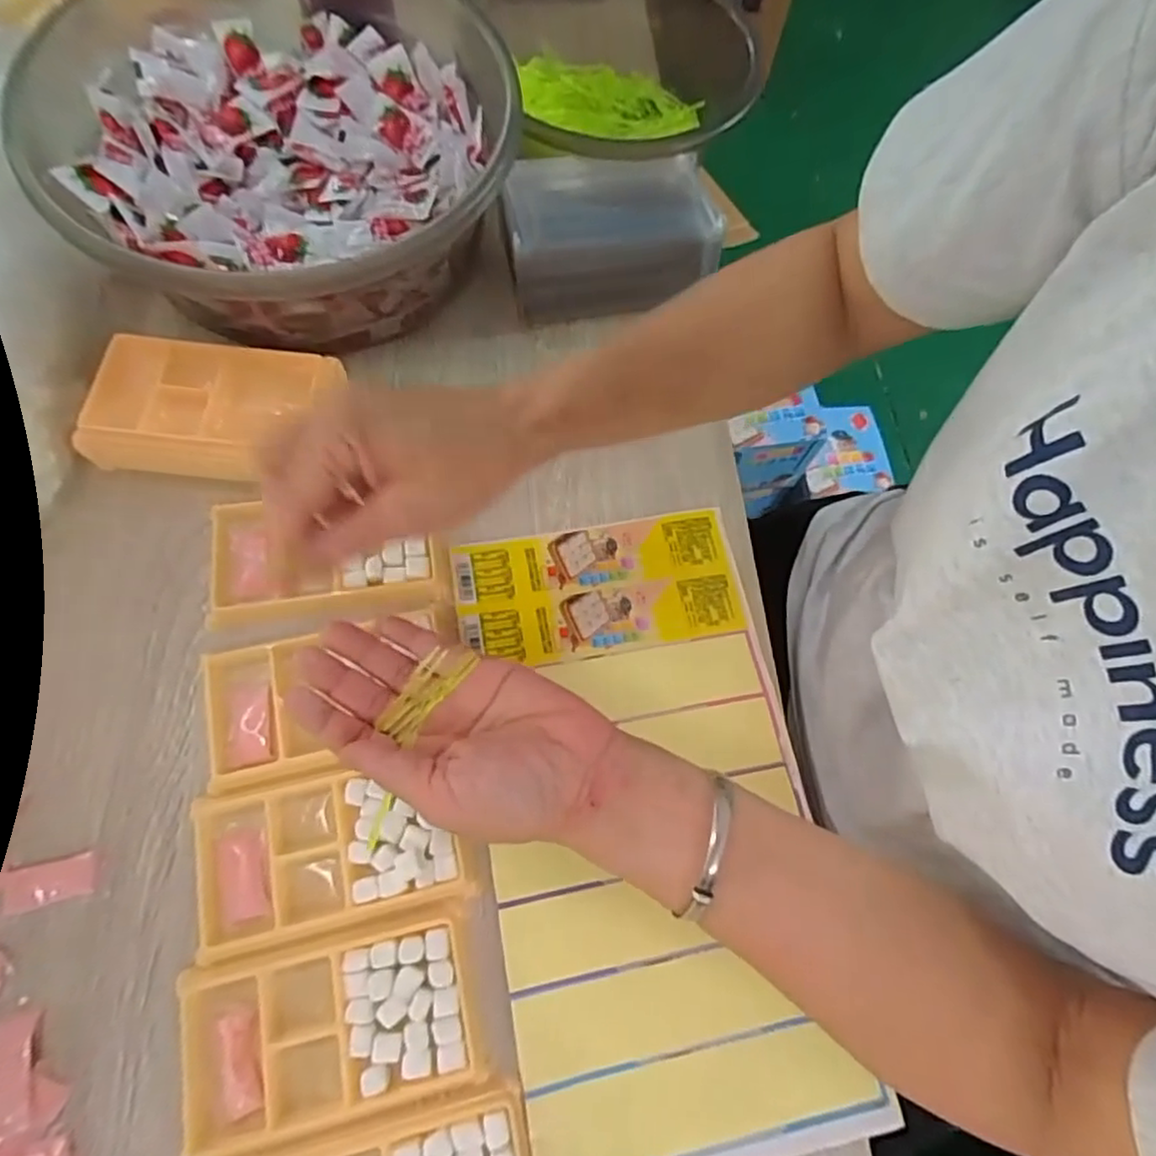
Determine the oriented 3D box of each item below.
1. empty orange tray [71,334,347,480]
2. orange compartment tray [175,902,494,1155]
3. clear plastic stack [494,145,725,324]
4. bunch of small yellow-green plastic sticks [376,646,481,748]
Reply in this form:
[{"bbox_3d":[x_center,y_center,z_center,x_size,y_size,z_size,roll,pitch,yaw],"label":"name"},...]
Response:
[{"bbox_3d":[-0.221,-0.102,0.408,0.140,0.046,0.076,5,69,-1],"label":"empty orange tray"},{"bbox_3d":[-0.116,0.212,0.312,0.135,0.010,0.079,-12,70,-7],"label":"orange compartment tray"},{"bbox_3d":[0.025,-0.229,0.455,0.150,0.066,0.083,-9,70,-6],"label":"clear plastic stack"},{"bbox_3d":[-0.072,0.052,0.312,0.017,0.004,0.050,36,82,10],"label":"bunch of small yellow-green plastic sticks"}]

